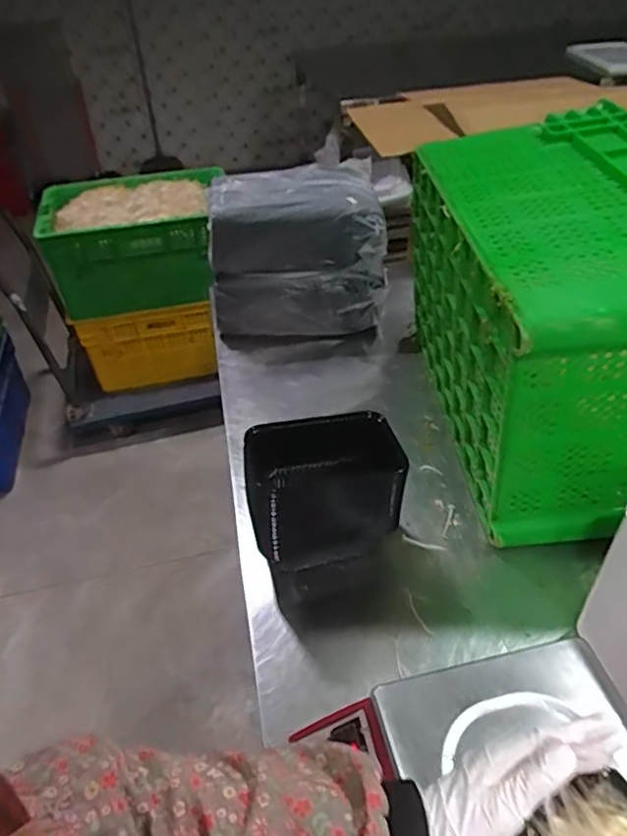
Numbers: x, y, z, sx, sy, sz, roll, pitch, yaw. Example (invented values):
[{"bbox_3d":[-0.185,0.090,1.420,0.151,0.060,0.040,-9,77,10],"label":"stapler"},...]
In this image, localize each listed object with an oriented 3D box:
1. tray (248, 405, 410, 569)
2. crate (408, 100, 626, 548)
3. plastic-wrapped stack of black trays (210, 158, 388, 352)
[{"bbox_3d":[0.014,0.094,0.778,0.187,0.144,0.130,-9,42,-7],"label":"tray"},{"bbox_3d":[0.346,-0.151,0.858,0.322,0.359,0.540,-4,41,-1],"label":"crate"},{"bbox_3d":[-0.025,-0.317,1.199,0.325,0.282,0.263,-1,41,2],"label":"plastic-wrapped stack of black trays"}]

